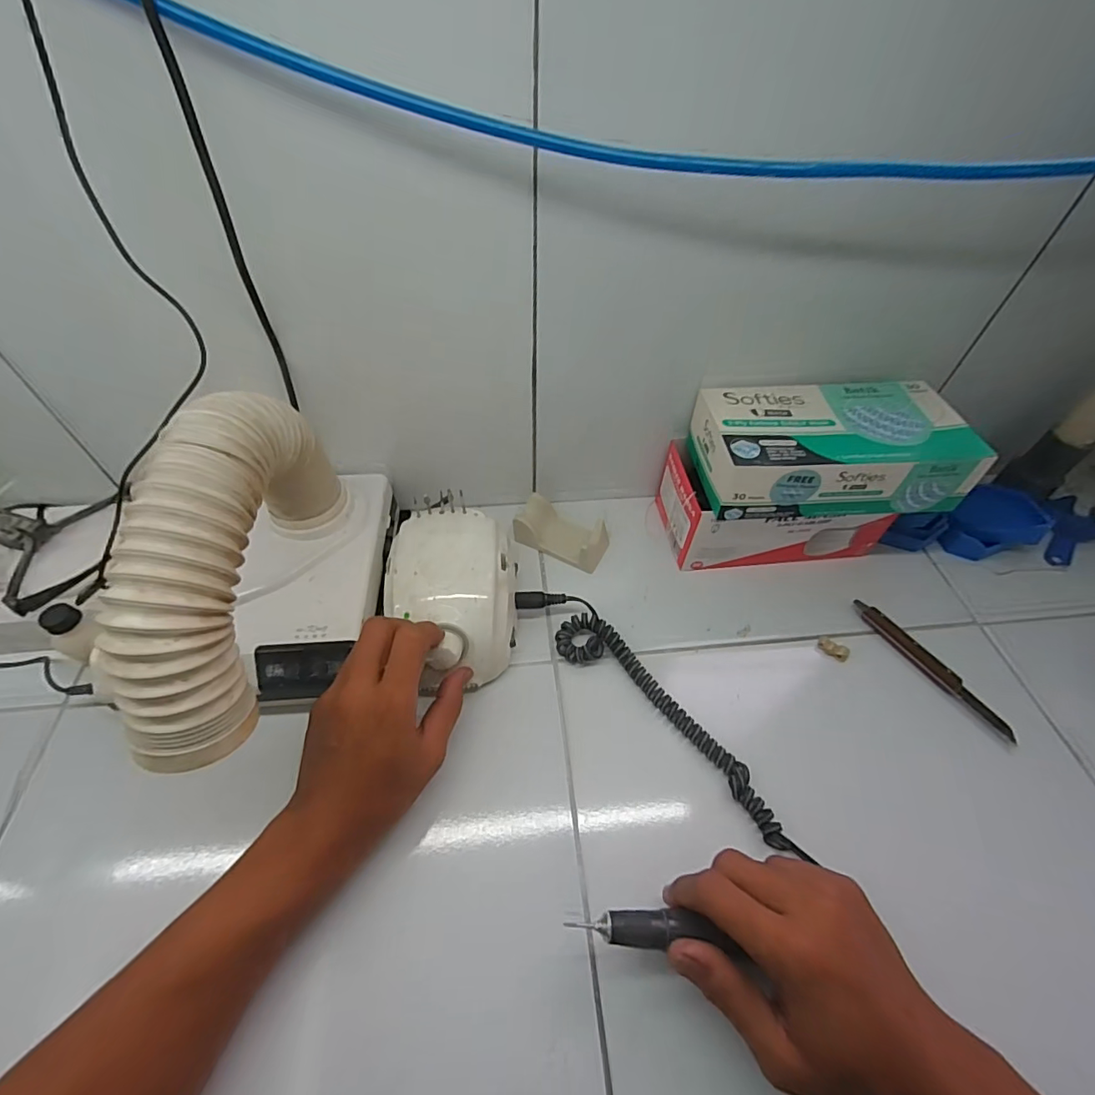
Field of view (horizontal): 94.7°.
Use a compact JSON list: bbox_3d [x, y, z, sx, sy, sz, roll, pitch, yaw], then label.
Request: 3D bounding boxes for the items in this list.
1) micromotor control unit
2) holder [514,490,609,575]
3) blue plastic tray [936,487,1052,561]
[{"bbox_3d":[-0.078,0.040,0.427,0.103,0.069,0.133,-3,51,-4],"label":"micromotor control unit"},{"bbox_3d":[0.015,-0.012,0.513,0.090,0.031,0.056,22,54,15],"label":"holder"},{"bbox_3d":[0.450,-0.028,0.516,0.088,0.046,0.064,-5,52,-6],"label":"blue plastic tray"}]

